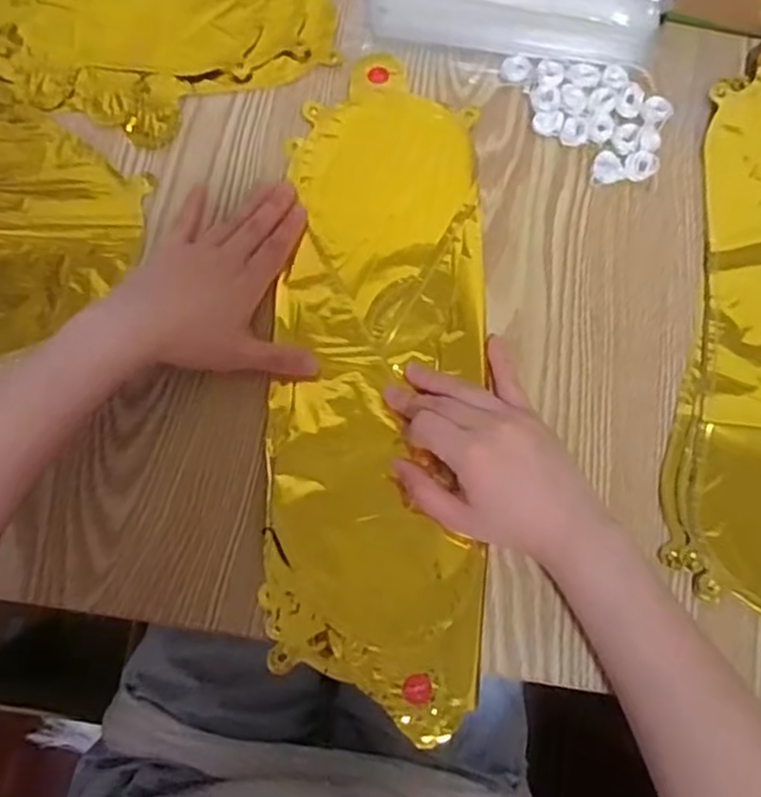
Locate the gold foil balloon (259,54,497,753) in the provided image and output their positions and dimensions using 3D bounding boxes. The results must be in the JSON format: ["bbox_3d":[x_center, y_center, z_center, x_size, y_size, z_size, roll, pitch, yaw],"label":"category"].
[{"bbox_3d":[-0.001,-0.024,0.436,0.132,0.011,0.417,2,74,0],"label":"gold foil balloon"}]

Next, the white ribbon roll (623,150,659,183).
[{"bbox_3d":[0.176,-0.156,0.467,0.021,0.009,0.022,0,75,-1],"label":"white ribbon roll"}]

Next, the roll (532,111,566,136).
[{"bbox_3d":[0.115,-0.190,0.475,0.020,0.004,0.017,9,75,1],"label":"roll"}]

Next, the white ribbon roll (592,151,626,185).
[{"bbox_3d":[0.155,-0.156,0.467,0.020,0.008,0.020,0,75,-1],"label":"white ribbon roll"}]

